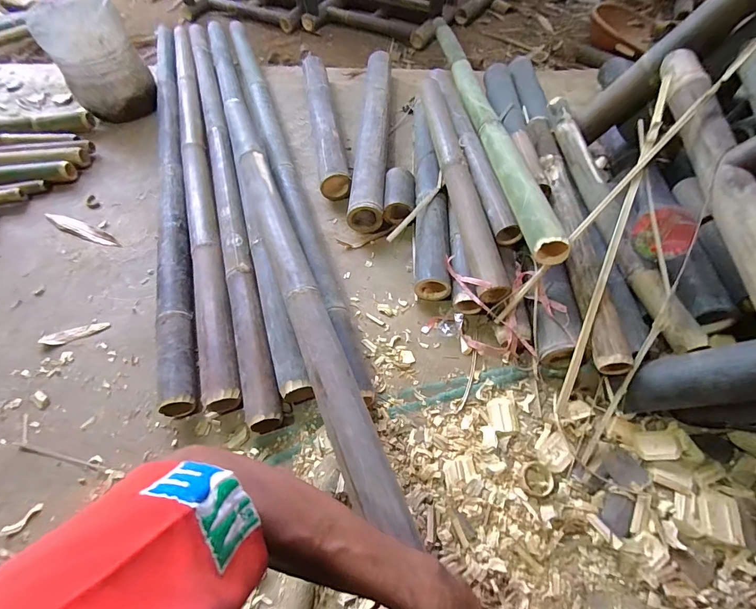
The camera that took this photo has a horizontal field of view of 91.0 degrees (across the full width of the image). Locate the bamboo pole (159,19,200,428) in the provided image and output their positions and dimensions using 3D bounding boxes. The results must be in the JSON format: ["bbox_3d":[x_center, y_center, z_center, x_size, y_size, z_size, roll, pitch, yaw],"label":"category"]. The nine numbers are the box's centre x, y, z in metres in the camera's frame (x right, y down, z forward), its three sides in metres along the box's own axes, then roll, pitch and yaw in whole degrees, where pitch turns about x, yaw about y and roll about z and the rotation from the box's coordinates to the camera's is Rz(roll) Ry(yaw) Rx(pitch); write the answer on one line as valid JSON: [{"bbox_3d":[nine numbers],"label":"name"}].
[{"bbox_3d":[-0.562,-0.379,1.016,0.070,0.064,1.429,-17,58,-7],"label":"bamboo pole"}]

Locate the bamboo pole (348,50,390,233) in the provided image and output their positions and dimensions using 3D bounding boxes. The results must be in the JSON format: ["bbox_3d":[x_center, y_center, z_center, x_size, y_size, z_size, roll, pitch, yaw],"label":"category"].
[{"bbox_3d":[-0.010,-0.518,1.055,0.084,0.070,0.774,1,58,4],"label":"bamboo pole"}]

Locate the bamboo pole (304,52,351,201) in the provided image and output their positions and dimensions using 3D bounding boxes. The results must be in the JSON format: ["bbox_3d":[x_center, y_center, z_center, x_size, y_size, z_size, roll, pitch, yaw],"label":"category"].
[{"bbox_3d":[-0.157,-0.559,1.097,0.075,0.064,0.649,-10,58,-2],"label":"bamboo pole"}]

